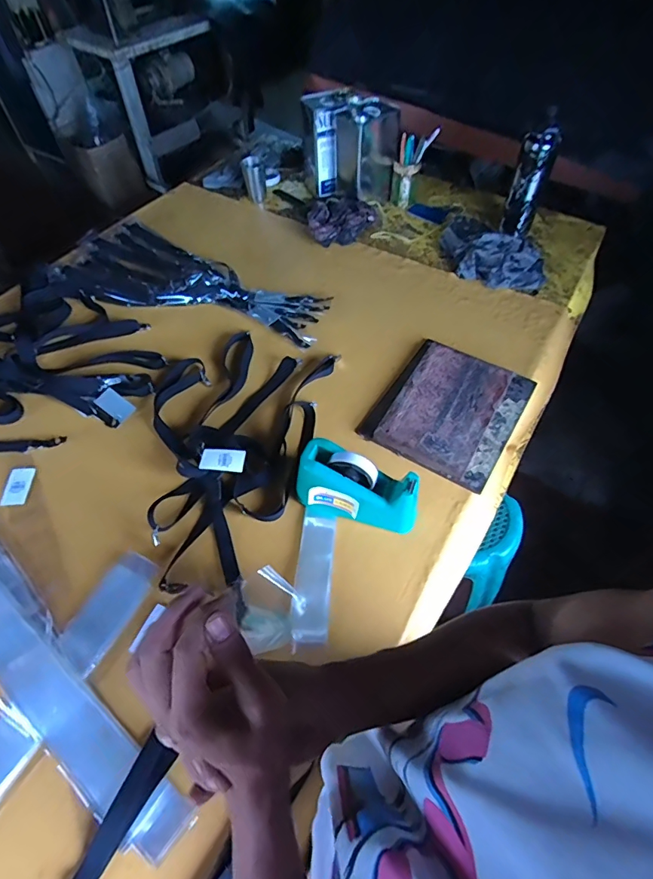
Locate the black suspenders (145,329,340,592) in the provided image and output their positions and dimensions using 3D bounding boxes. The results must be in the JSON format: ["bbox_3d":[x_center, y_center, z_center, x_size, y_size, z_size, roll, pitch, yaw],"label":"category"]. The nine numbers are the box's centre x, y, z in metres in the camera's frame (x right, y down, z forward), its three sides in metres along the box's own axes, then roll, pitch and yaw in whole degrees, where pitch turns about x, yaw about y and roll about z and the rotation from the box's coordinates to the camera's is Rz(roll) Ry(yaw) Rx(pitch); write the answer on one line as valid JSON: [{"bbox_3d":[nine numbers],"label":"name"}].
[{"bbox_3d":[-0.208,-0.009,0.816,0.327,0.064,0.521,13,57,7],"label":"black suspenders"}]

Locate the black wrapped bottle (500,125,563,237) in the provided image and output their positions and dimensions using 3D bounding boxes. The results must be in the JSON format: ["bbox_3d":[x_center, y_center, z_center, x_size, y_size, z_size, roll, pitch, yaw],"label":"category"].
[{"bbox_3d":[0.519,-0.658,1.147,0.090,0.240,0.074,23,59,13],"label":"black wrapped bottle"}]

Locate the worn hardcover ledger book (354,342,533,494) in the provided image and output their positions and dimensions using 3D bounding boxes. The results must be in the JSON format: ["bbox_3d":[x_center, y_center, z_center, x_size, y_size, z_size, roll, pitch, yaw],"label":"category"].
[{"bbox_3d":[0.241,-0.065,0.877,0.254,0.043,0.288,29,61,17],"label":"worn hardcover ledger book"}]

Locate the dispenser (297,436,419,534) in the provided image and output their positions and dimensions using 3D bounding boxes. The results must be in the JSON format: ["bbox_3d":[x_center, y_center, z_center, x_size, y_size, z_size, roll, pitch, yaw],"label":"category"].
[{"bbox_3d":[0.051,0.085,0.727,0.201,0.109,0.086,23,59,14],"label":"dispenser"}]

